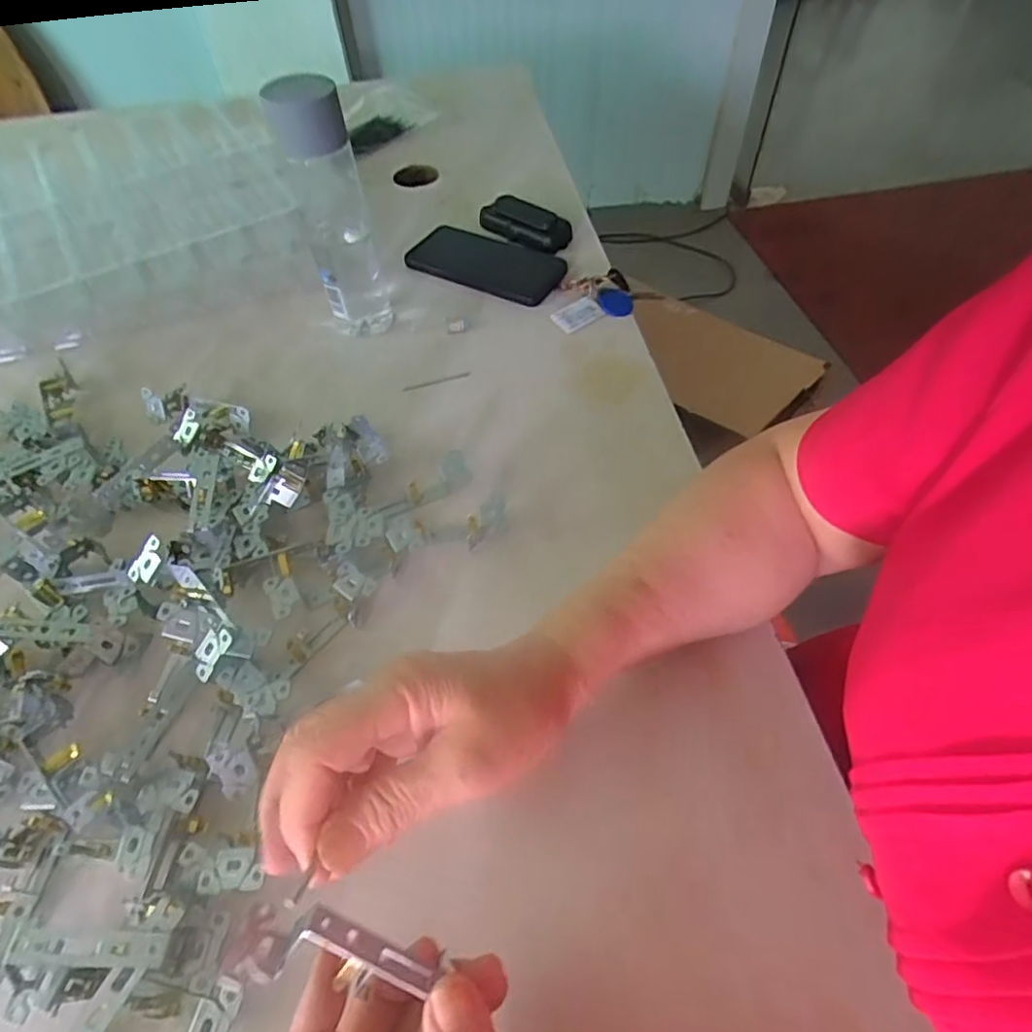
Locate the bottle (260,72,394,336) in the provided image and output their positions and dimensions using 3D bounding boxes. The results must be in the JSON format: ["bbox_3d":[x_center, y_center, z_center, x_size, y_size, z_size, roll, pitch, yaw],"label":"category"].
[{"bbox_3d":[-0.152,-0.250,0.496,0.053,0.205,0.053,-18,56,-10],"label":"bottle"}]

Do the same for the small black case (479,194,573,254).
[{"bbox_3d":[0.010,-0.323,0.651,0.102,0.022,0.047,32,63,22],"label":"small black case"}]

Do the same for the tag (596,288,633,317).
[{"bbox_3d":[0.099,-0.212,0.588,0.039,0.004,0.041,-9,61,-14],"label":"tag"}]

